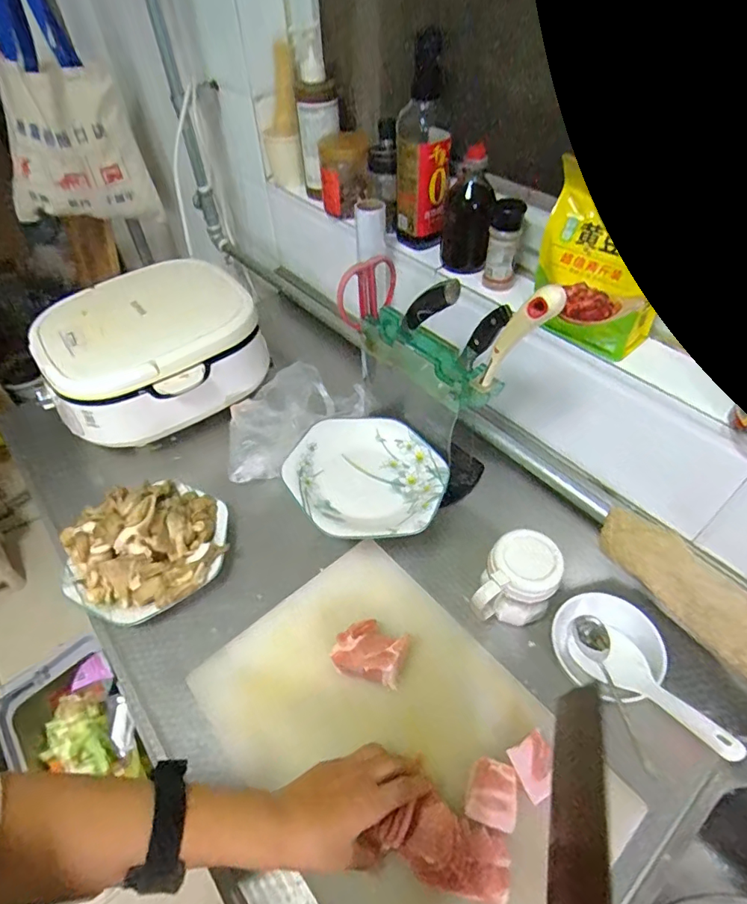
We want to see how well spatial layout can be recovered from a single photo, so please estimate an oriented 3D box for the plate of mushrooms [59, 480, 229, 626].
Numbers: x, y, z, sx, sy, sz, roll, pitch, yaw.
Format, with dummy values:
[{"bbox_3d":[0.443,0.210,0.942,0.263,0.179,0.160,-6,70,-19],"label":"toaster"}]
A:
[{"bbox_3d":[-0.286,0.114,0.639,0.180,0.109,0.200,30,56,25],"label":"plate of mushrooms"}]

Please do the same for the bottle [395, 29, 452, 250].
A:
[{"bbox_3d":[0.064,-0.401,0.664,0.066,0.236,0.077,-2,49,0],"label":"bottle"}]

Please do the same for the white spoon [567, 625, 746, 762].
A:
[{"bbox_3d":[0.271,0.229,0.490,0.048,0.028,0.174,-24,21,-18],"label":"white spoon"}]

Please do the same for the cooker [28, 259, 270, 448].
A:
[{"bbox_3d":[-0.359,-0.165,0.807,0.321,0.144,0.264,-25,53,-19],"label":"cooker"}]

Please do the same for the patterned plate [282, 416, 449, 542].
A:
[{"bbox_3d":[-0.006,0.030,0.654,0.197,0.045,0.200,-1,49,1],"label":"patterned plate"}]

